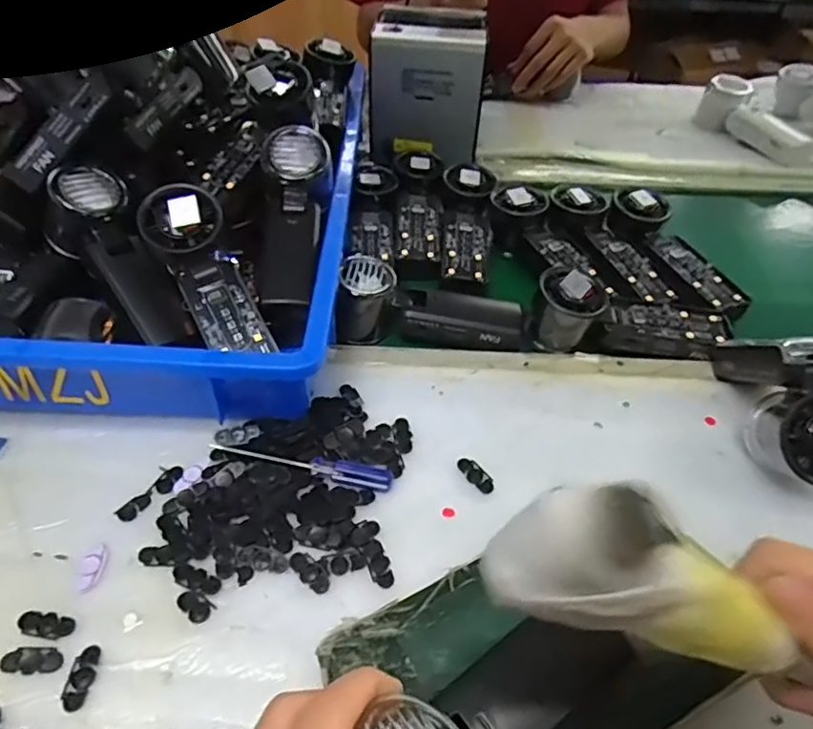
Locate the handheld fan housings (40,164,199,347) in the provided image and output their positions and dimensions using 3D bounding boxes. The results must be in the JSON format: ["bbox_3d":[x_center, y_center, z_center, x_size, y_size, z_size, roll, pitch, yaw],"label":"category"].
[{"bbox_3d":[-0.222,-0.078,0.459,0.060,0.047,0.161,-32,84,-32],"label":"handheld fan housings"}]

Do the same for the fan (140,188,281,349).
[{"bbox_3d":[-0.142,-0.065,0.423,0.053,0.025,0.138,-27,85,-28],"label":"fan"}]

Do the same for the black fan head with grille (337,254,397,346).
[{"bbox_3d":[-0.033,-0.053,0.491,0.047,0.057,0.058,0,42,-1],"label":"black fan head with grille"}]

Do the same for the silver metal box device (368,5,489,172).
[{"bbox_3d":[0.021,-0.302,0.657,0.124,0.150,0.031,4,44,4],"label":"silver metal box device"}]

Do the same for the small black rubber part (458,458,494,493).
[{"bbox_3d":[0.046,0.072,0.385,0.013,0.004,0.029,-28,50,-27],"label":"small black rubber part"}]

